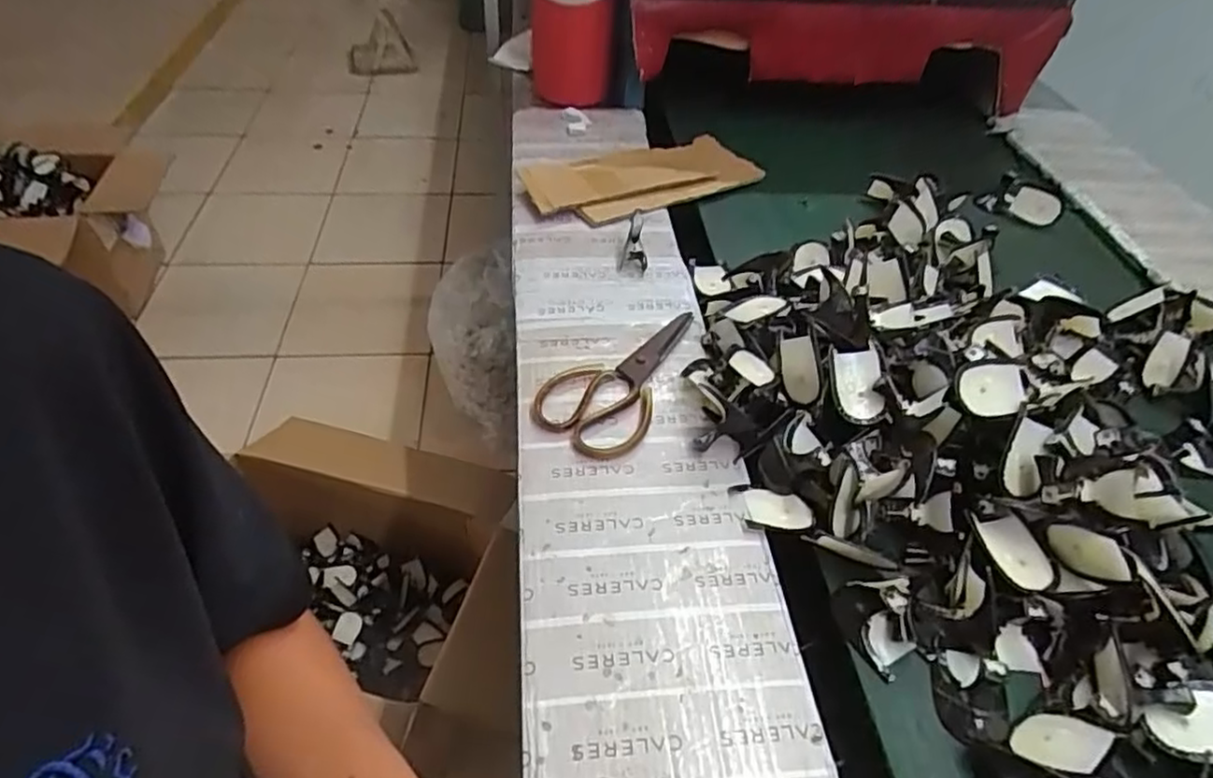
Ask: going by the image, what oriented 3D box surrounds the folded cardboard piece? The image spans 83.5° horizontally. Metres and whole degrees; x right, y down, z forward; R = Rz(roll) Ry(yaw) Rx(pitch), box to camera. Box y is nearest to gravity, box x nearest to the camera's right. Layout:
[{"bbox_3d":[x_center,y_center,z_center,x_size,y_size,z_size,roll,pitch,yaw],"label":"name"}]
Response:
[{"bbox_3d":[0.048,-0.291,0.902,0.326,0.030,0.132,-25,54,-26],"label":"folded cardboard piece"}]

